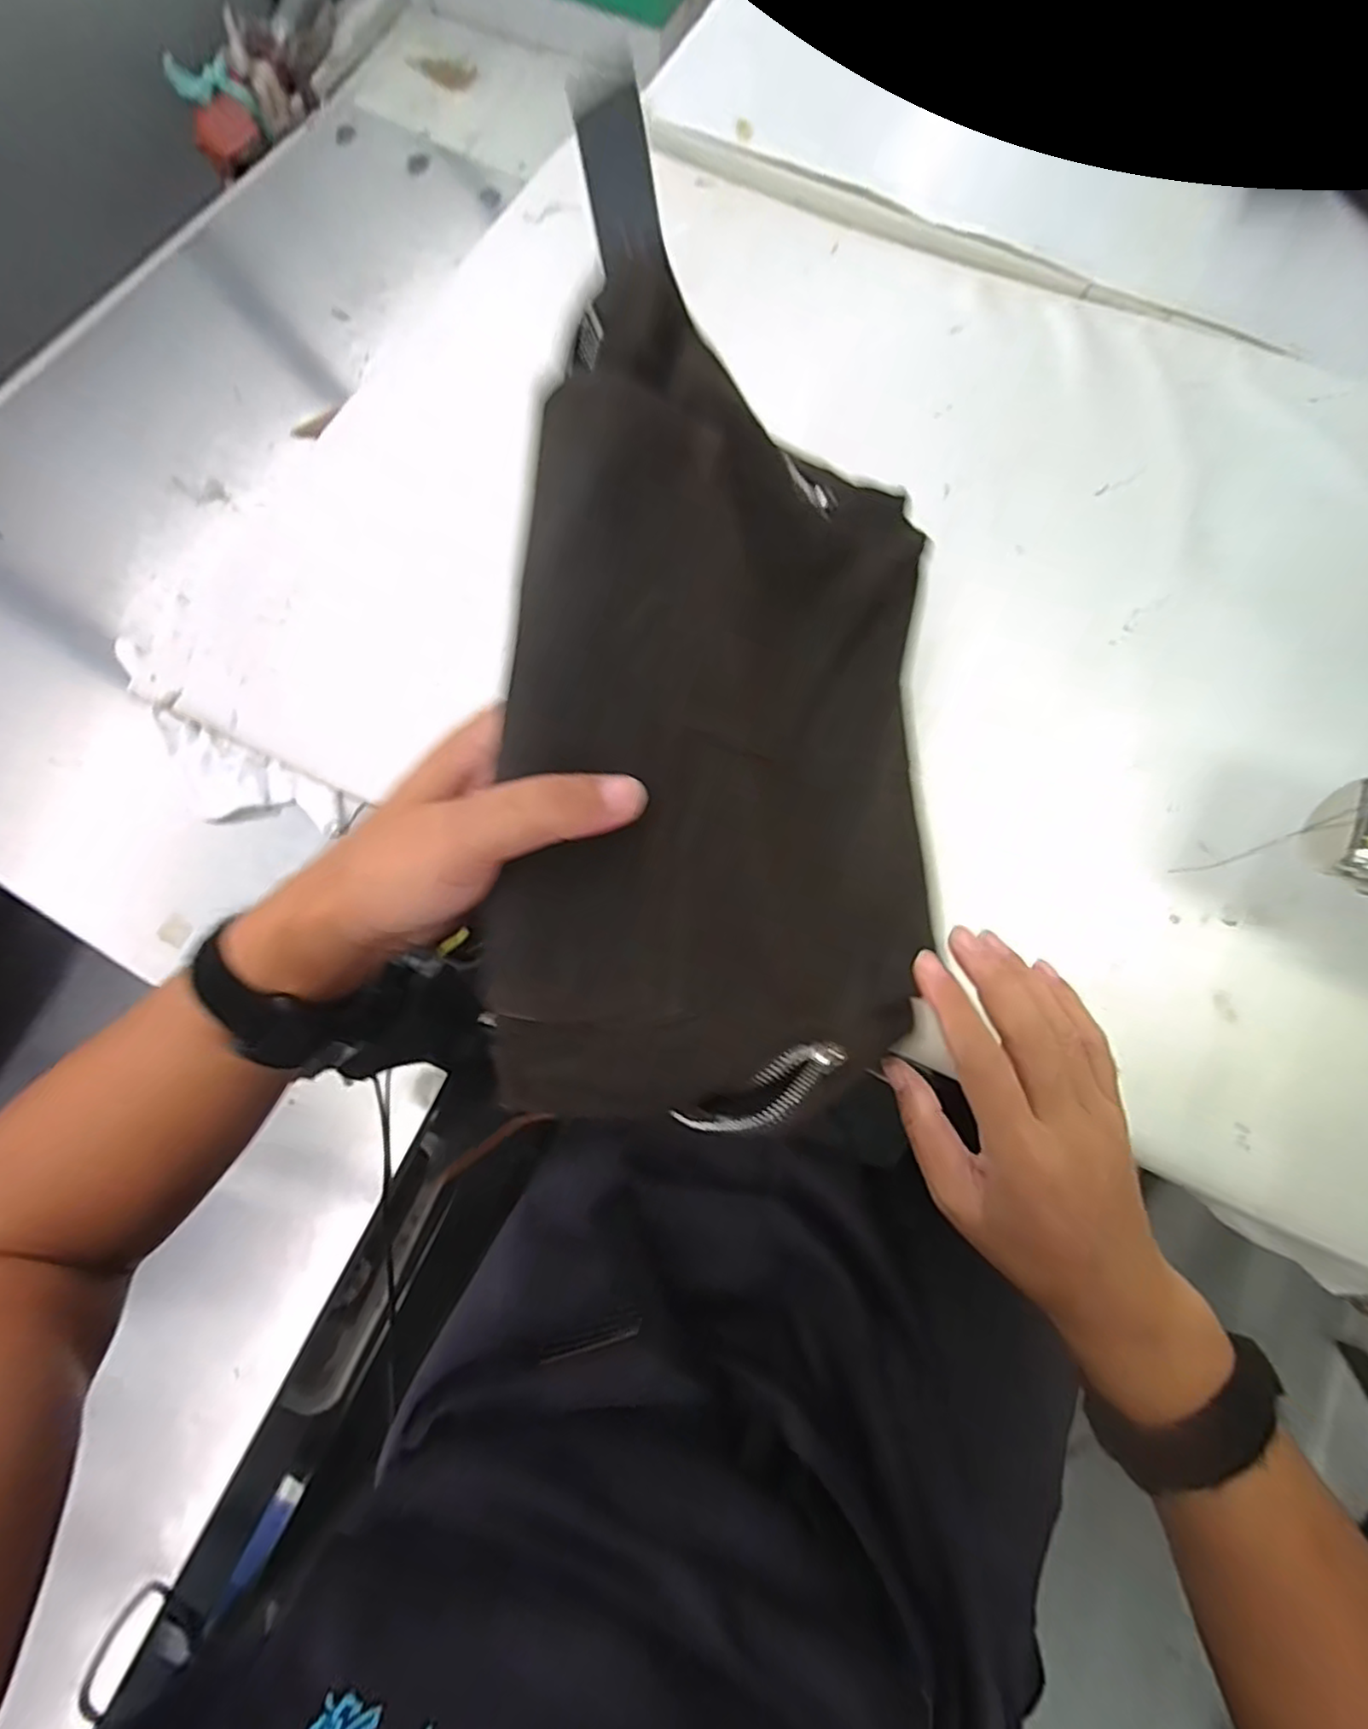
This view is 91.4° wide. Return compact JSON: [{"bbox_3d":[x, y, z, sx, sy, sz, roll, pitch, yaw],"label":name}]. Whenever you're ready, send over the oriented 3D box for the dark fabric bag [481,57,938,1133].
[{"bbox_3d":[0.041,-0.060,0.287,0.224,0.038,0.326,6,90,-34],"label":"dark fabric bag"}]

